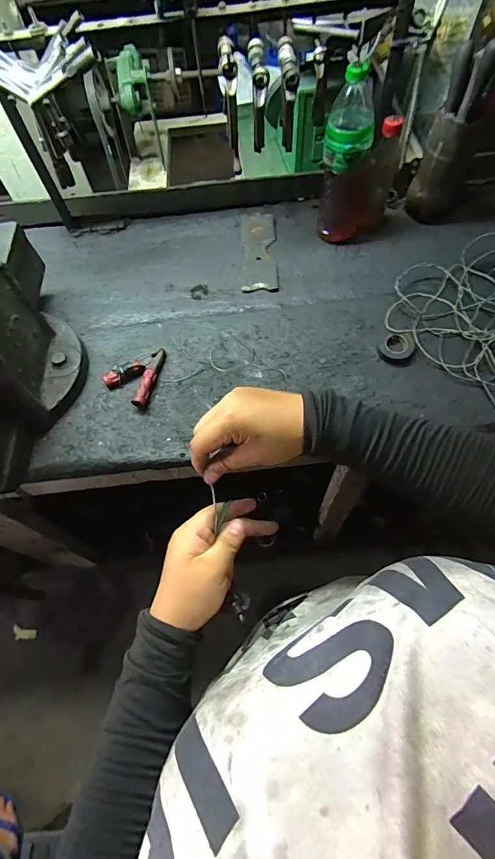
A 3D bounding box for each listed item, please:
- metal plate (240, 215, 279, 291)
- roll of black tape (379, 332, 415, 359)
[{"bbox_3d":[0.024,-0.367,0.807,0.069,0.010,0.218,-2,64,2],"label":"metal plate"},{"bbox_3d":[0.255,-0.142,0.671,0.053,0.016,0.051,-1,64,2],"label":"roll of black tape"}]

